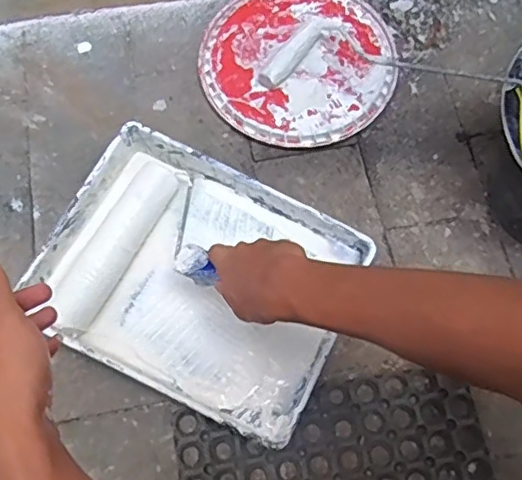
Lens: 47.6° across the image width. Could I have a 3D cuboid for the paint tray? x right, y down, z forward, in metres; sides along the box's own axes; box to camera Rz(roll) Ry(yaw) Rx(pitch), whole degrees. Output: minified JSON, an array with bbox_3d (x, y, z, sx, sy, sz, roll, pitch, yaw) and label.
[{"bbox_3d":[-0.074,0.049,0.729,0.353,0.080,0.278,24,72,9],"label":"paint tray"}]

